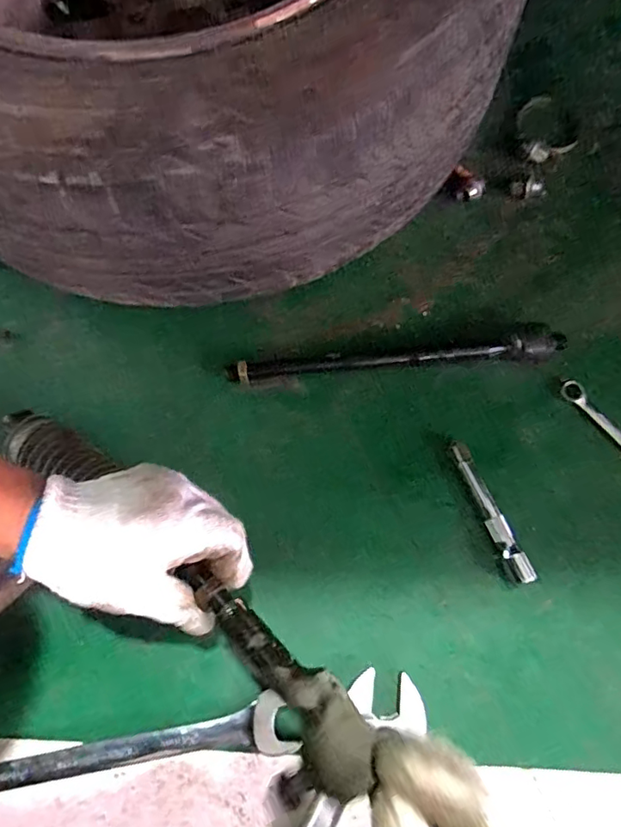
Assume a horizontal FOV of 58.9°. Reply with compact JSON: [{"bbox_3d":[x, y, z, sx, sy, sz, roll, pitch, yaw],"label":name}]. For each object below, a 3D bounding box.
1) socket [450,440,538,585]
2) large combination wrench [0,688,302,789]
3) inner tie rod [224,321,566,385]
[{"bbox_3d":[0.150,0.081,0.462,0.017,0.020,0.125,-23,75,-5],"label":"socket"},{"bbox_3d":[-0.164,0.272,0.428,0.298,0.017,0.044,-12,74,-2],"label":"large combination wrench"},{"bbox_3d":[0.074,-0.050,0.495,0.294,0.024,0.030,-6,74,0],"label":"inner tie rod"}]

